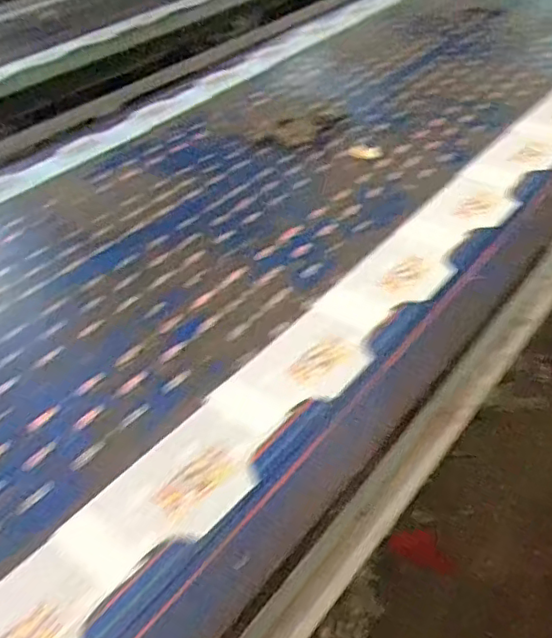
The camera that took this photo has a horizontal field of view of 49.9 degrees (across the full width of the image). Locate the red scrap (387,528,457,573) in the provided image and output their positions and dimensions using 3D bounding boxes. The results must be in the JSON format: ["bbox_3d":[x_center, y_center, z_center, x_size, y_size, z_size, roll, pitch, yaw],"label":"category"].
[{"bbox_3d":[0.381,0.595,1.540,0.163,0.010,0.085,19,58,11],"label":"red scrap"}]

